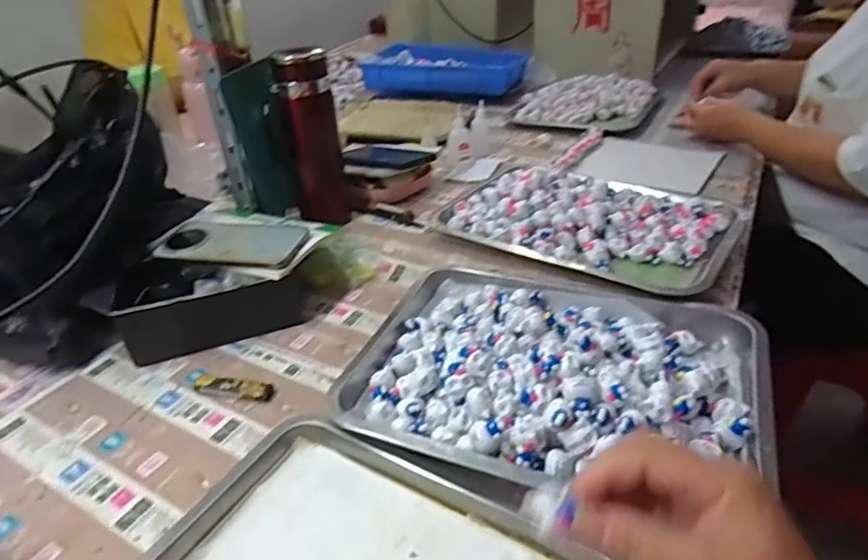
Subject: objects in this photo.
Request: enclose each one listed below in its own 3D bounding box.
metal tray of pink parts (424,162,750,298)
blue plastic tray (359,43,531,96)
[{"bbox_3d":[0.193,-0.087,0.710,0.341,0.039,0.235,19,40,30],"label":"metal tray of pink parts"},{"bbox_3d":[0.027,-0.508,1.328,0.371,0.061,0.211,8,36,17],"label":"blue plastic tray"}]

